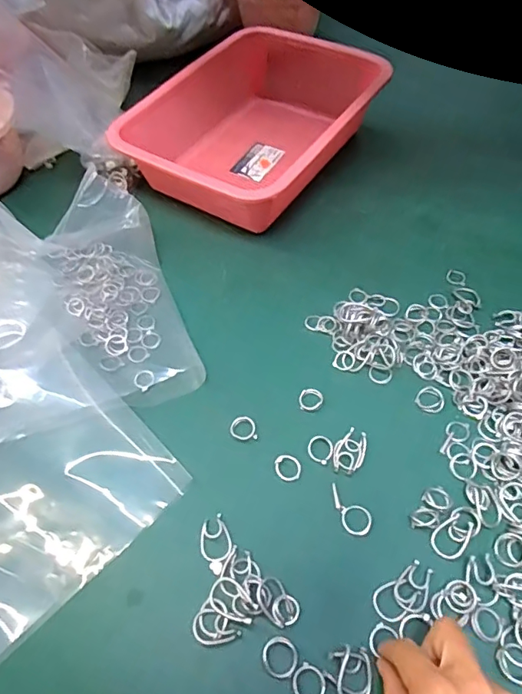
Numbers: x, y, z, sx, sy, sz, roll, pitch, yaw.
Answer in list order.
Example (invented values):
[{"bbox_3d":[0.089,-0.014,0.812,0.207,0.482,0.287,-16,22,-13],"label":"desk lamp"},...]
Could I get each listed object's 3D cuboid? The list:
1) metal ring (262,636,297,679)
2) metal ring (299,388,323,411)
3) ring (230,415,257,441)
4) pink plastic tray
[{"bbox_3d":[0.012,0.201,0.326,0.022,0.004,0.023,-1,55,2],"label":"metal ring"},{"bbox_3d":[0.044,0.044,0.436,0.020,0.006,0.023,5,55,6],"label":"metal ring"},{"bbox_3d":[-0.015,0.068,0.422,0.021,0.004,0.022,-1,55,2],"label":"ring"},{"bbox_3d":[0.007,-0.278,0.613,0.215,0.080,0.317,27,61,20],"label":"pink plastic tray"}]

